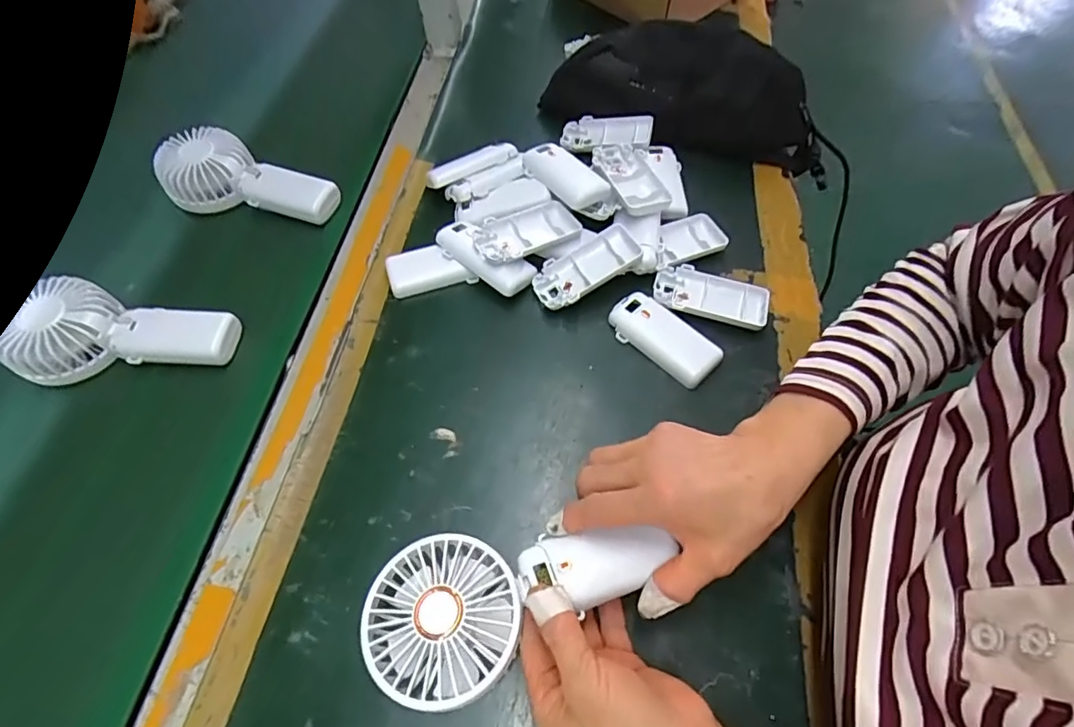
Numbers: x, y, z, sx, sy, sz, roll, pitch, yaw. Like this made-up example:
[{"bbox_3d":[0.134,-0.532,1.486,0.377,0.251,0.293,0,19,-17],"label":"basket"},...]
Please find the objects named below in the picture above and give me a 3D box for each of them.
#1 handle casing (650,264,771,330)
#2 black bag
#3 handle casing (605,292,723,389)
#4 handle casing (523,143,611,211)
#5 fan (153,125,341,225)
[{"bbox_3d":[0.149,-0.058,0.449,0.094,0.015,0.050,15,60,10],"label":"handle casing"},{"bbox_3d":[0.152,-0.284,0.546,0.285,0.088,0.080,14,60,9],"label":"black bag"},{"bbox_3d":[0.105,-0.022,0.431,0.092,0.015,0.043,39,67,22],"label":"handle casing"},{"bbox_3d":[0.025,-0.176,0.494,0.042,0.017,0.092,-34,63,-17],"label":"handle casing"},{"bbox_3d":[-0.287,-0.179,0.516,0.171,0.038,0.082,23,62,14],"label":"fan"}]

